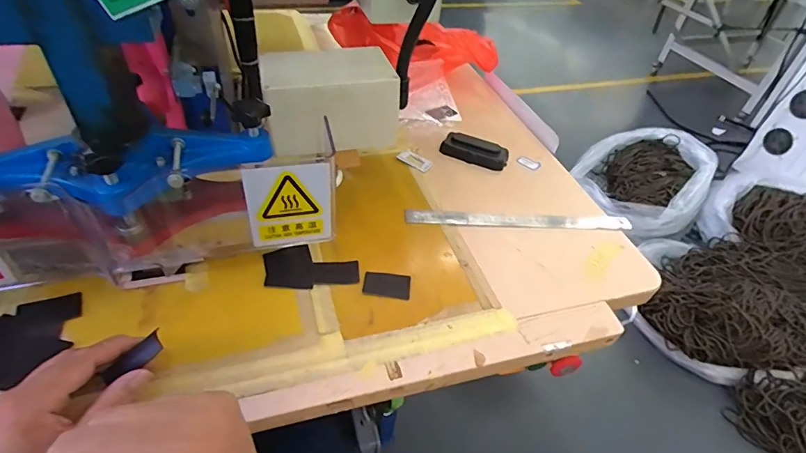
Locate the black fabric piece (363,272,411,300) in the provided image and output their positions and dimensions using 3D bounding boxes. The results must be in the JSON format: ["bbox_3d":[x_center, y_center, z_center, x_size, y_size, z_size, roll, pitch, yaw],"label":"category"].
[{"bbox_3d":[-0.019,0.067,0.522,0.053,0.004,0.034,5,43,-2],"label":"black fabric piece"}]

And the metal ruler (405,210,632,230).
[{"bbox_3d":[0.167,-0.009,0.633,0.325,0.008,0.034,1,43,-6],"label":"metal ruler"}]

